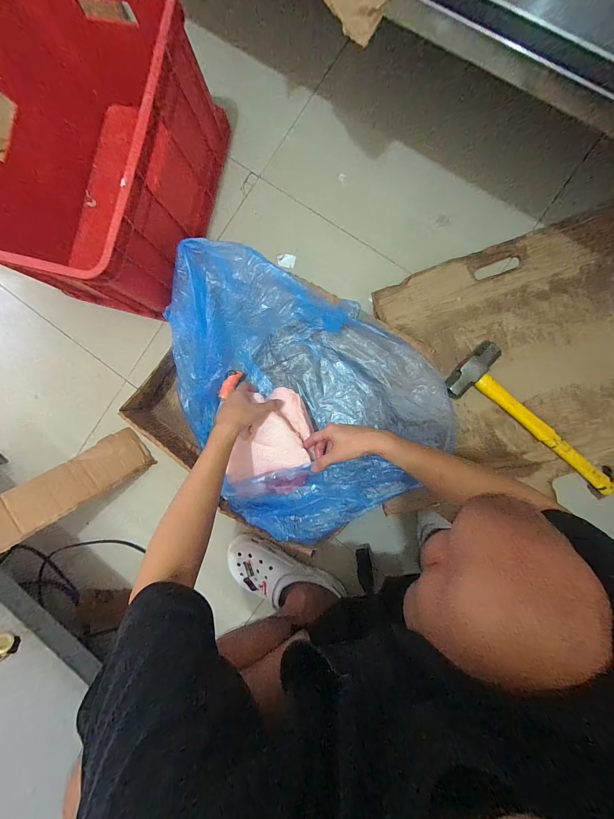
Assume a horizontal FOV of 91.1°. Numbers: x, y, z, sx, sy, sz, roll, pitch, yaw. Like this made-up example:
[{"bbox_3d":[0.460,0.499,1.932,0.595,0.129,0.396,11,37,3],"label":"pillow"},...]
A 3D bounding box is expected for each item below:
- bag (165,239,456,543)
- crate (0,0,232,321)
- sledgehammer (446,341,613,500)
[{"bbox_3d":[-0.016,-0.010,0.615,0.558,0.189,0.465,19,91,7],"label":"bag"},{"bbox_3d":[-0.418,-0.538,0.643,0.366,0.258,0.575,17,91,8],"label":"crate"},{"bbox_3d":[0.485,0.026,0.641,0.391,0.053,0.139,42,94,6],"label":"sledgehammer"}]

